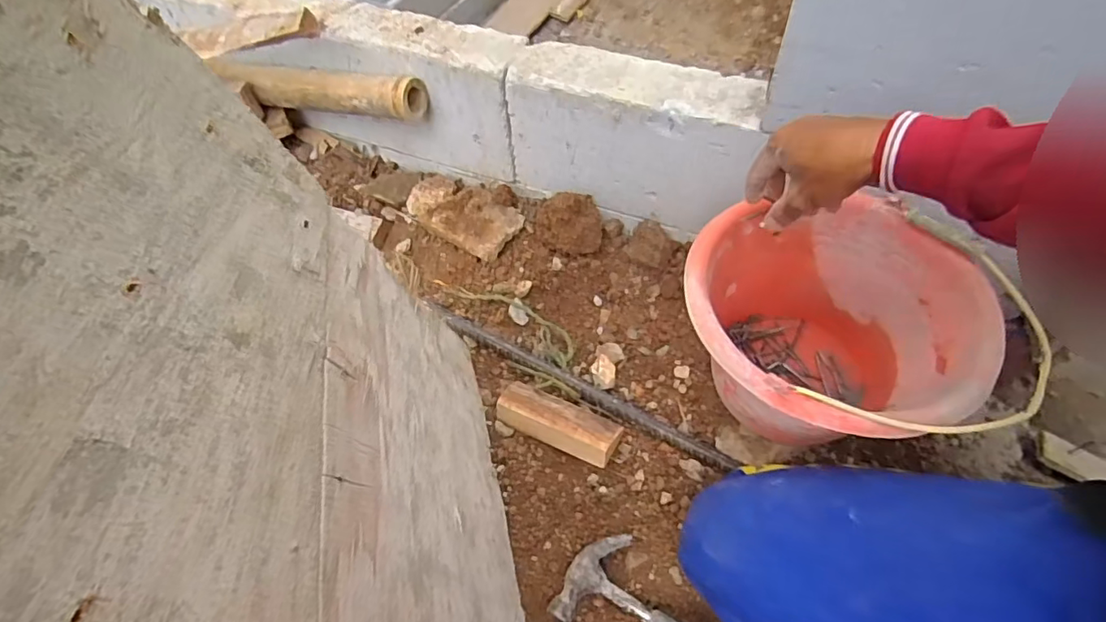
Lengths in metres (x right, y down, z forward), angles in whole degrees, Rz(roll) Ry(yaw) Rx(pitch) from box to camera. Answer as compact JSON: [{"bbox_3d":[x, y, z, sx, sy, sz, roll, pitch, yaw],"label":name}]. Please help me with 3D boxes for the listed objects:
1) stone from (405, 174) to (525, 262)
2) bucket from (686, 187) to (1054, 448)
[{"bbox_3d":[-0.142,-0.159,0.882,0.185,0.030,0.110,31,64,20],"label":"stone"},{"bbox_3d":[0.292,0.042,0.609,0.274,0.219,0.258,-1,57,2],"label":"bucket"}]

